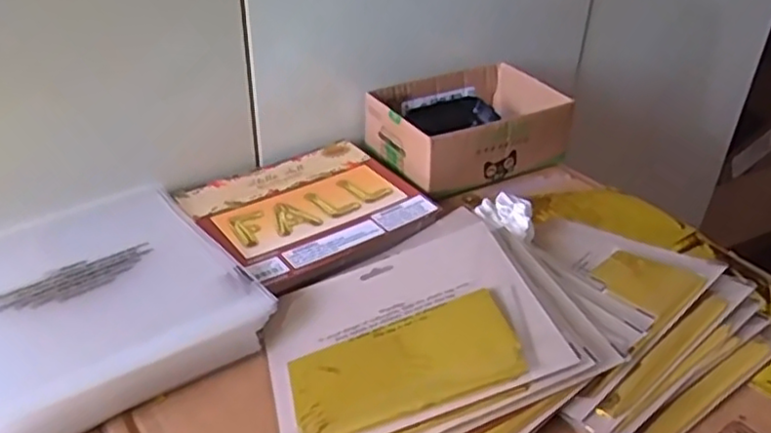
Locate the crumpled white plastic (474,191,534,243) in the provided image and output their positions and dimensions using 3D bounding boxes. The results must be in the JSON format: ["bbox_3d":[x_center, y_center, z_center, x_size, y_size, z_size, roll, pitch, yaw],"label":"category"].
[{"bbox_3d":[0.114,-0.004,0.623,0.042,0.025,0.075,-8,22,-14],"label":"crumpled white plastic"}]

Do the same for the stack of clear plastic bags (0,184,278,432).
[{"bbox_3d":[-0.232,0.062,0.517,0.223,0.034,0.243,-23,42,-32],"label":"stack of clear plastic bags"}]

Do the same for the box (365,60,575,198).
[{"bbox_3d":[0.084,-0.096,0.724,0.181,0.065,0.142,-18,40,-27],"label":"box"}]

